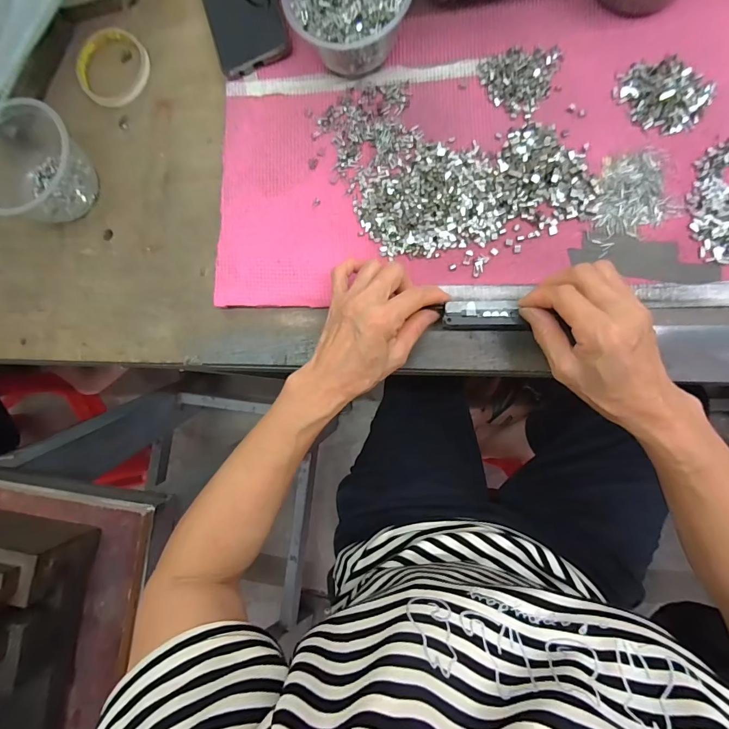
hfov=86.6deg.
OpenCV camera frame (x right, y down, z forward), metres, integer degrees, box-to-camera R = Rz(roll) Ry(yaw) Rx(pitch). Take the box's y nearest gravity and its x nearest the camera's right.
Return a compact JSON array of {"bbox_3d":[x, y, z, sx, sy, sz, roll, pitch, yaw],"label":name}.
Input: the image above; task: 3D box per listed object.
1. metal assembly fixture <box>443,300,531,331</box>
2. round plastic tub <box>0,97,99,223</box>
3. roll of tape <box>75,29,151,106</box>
[{"bbox_3d":[0.107,-0.043,0.341,0.070,0.010,0.025,4,87,10],"label":"metal assembly fixture"},{"bbox_3d":[-0.355,-0.210,0.405,0.120,0.063,0.116,0,87,8],"label":"round plastic tub"},{"bbox_3d":[-0.284,-0.334,0.434,0.086,0.010,0.081,0,87,8],"label":"roll of tape"}]

